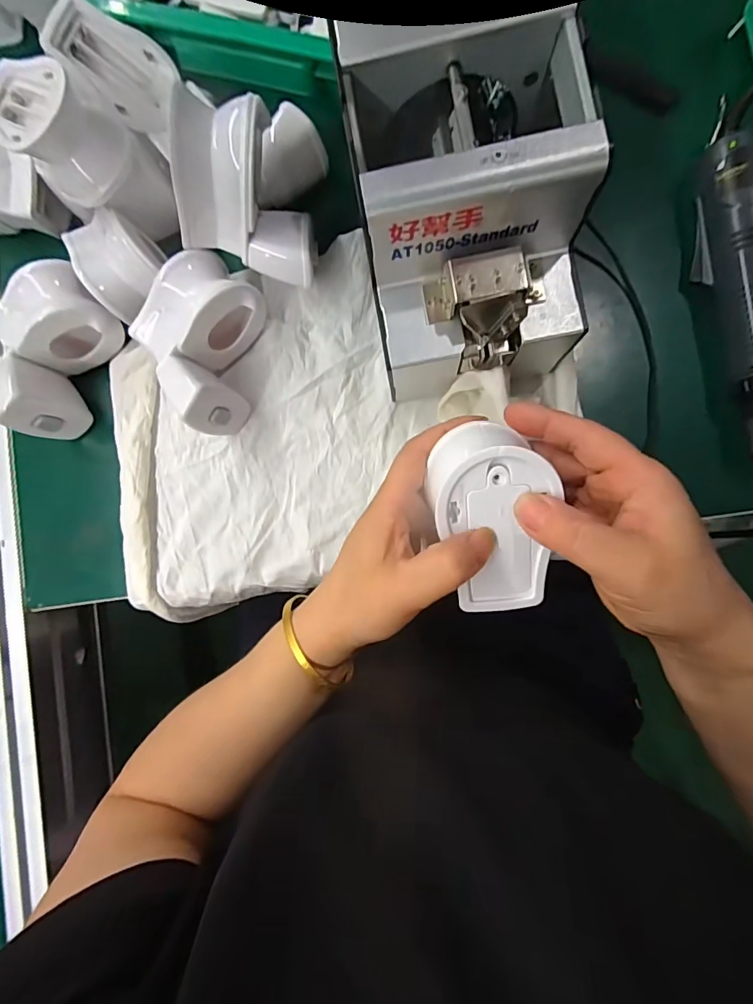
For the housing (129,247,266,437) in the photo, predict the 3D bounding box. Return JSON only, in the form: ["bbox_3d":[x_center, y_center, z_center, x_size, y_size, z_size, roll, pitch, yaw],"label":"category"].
[{"bbox_3d":[-0.128,-0.120,0.348,0.105,0.060,0.103,44,90,5],"label":"housing"}]

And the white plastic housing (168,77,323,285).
[{"bbox_3d":[-0.079,-0.225,0.325,0.085,0.113,0.106,15,88,4],"label":"white plastic housing"}]

